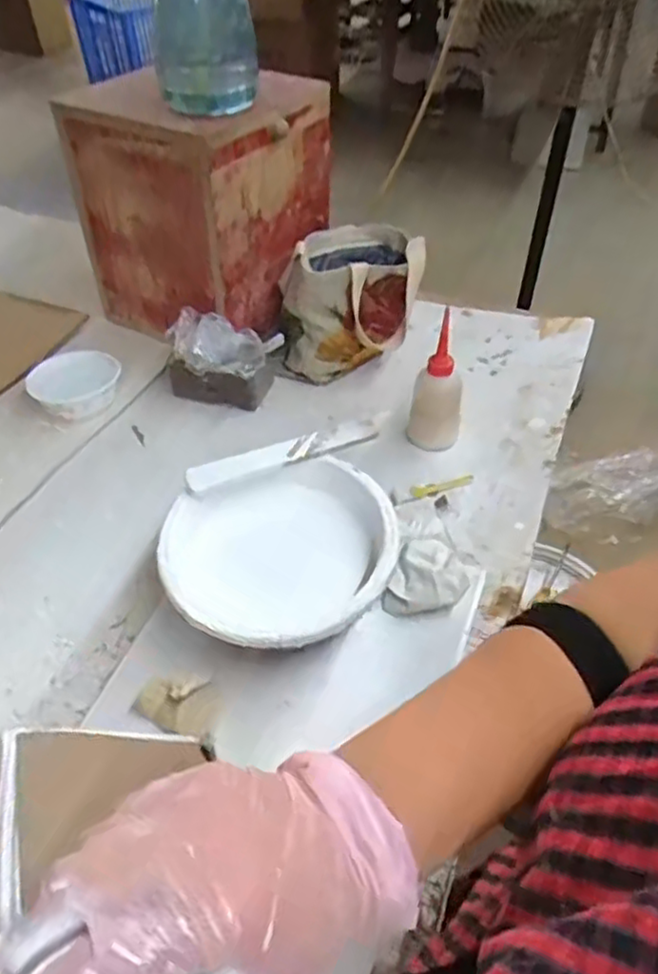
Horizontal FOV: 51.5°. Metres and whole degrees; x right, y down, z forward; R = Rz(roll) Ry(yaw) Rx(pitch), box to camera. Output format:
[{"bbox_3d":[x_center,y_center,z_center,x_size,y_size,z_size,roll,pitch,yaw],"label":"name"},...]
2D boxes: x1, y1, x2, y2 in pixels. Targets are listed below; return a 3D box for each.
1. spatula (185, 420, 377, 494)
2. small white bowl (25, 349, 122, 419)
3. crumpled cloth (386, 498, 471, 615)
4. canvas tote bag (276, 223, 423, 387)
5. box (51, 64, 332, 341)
[{"bbox_3d":[-0.047,-0.035,0.707,0.200,0.010,0.033,-16,50,-12],"label":"spatula"},{"bbox_3d":[-0.329,-0.130,0.883,0.096,0.053,0.099,-1,48,1],"label":"small white bowl"},{"bbox_3d":[0.100,0.094,0.681,0.070,0.041,0.082,18,51,18],"label":"crumpled cloth"},{"bbox_3d":[0.030,-0.265,0.942,0.188,0.144,0.181,-1,48,1],"label":"canvas tote bag"},{"bbox_3d":[-0.174,-0.388,0.957,0.268,0.302,0.244,22,53,21],"label":"box"}]

